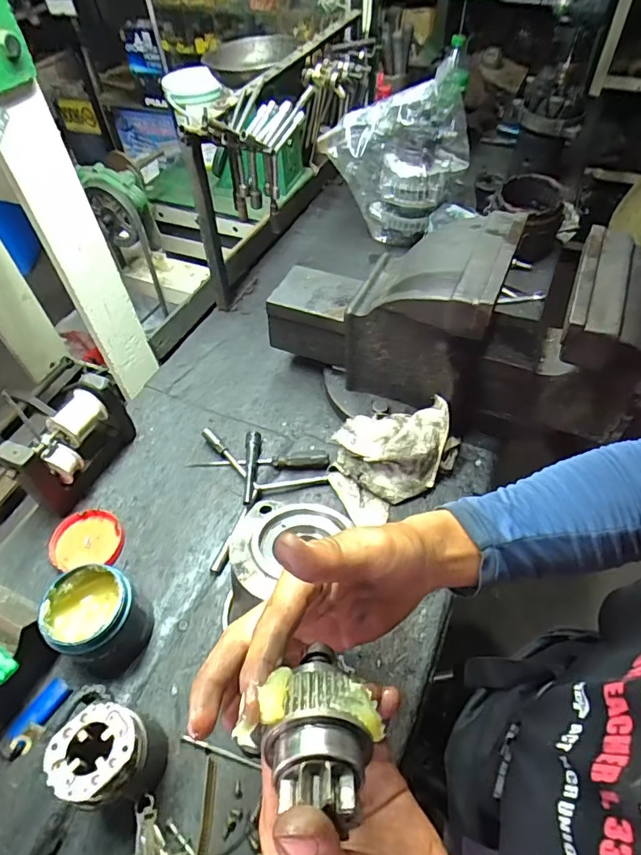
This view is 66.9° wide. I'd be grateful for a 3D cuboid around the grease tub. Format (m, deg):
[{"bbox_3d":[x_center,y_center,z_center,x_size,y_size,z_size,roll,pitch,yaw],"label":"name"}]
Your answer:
[{"bbox_3d":[-0.246,0.216,0.546,0.084,0.103,0.086,-1,51,2],"label":"grease tub"}]

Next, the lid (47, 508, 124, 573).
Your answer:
[{"bbox_3d":[-0.316,0.150,0.658,0.095,0.016,0.080,-6,51,-2],"label":"lid"}]

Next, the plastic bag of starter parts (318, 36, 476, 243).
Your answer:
[{"bbox_3d":[0.177,-0.563,1.002,0.300,0.271,0.236,22,55,19],"label":"plastic bag of starter parts"}]

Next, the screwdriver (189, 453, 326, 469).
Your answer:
[{"bbox_3d":[-0.094,0.047,0.724,0.210,0.022,0.022,2,51,4],"label":"screwdriver"}]

